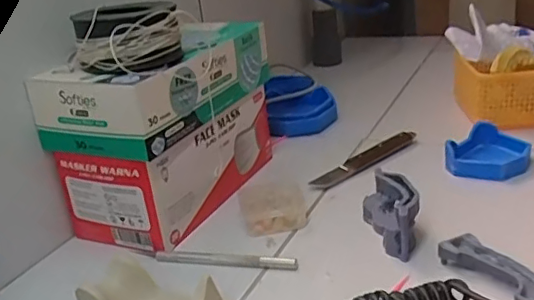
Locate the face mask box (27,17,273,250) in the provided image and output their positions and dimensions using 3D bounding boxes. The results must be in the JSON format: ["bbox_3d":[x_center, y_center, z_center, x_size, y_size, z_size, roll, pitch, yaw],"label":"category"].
[{"bbox_3d":[-0.087,-0.025,0.519,0.107,0.142,0.203,5,25,28],"label":"face mask box"}]

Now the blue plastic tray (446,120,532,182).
[{"bbox_3d":[0.214,0.001,0.537,0.070,0.027,0.077,5,25,28],"label":"blue plastic tray"}]

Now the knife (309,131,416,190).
[{"bbox_3d":[0.102,0.009,0.566,0.143,0.014,0.018,-23,27,-33],"label":"knife"}]

